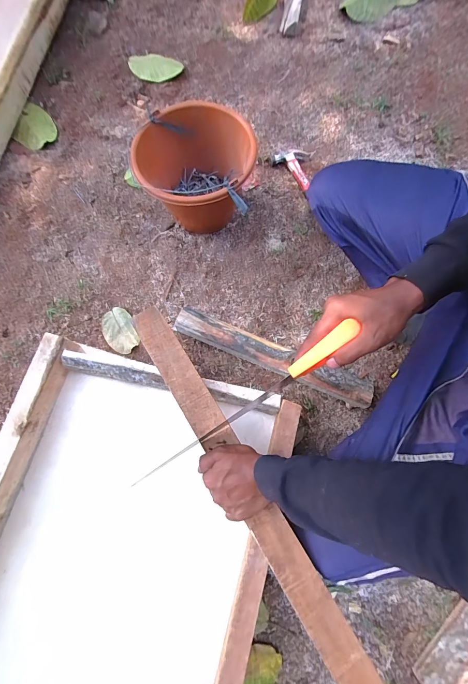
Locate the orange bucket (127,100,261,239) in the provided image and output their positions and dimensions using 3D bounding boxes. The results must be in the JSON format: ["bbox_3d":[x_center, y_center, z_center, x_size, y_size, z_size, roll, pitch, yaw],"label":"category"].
[{"bbox_3d":[-0.080,-0.367,0.678,0.244,0.175,0.247,7,76,3],"label":"orange bucket"}]

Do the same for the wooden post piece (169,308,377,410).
[{"bbox_3d":[0.082,0.028,0.633,0.431,0.041,0.066,23,77,7],"label":"wooden post piece"}]

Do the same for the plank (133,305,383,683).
[{"bbox_3d":[0.012,0.217,0.471,0.054,0.012,0.663,-31,77,-6],"label":"plank"}]

